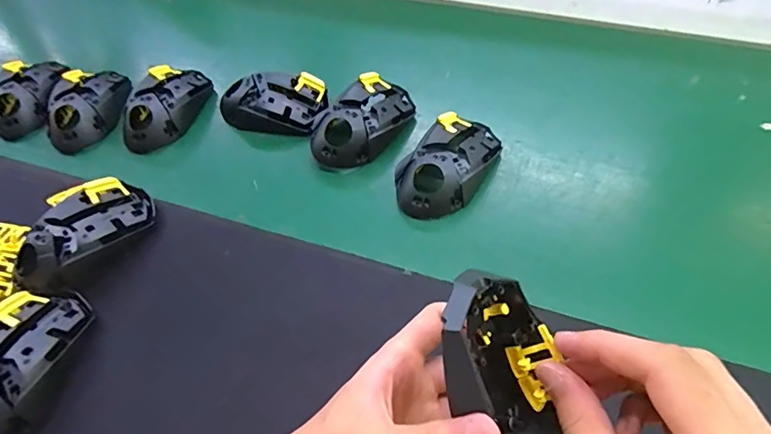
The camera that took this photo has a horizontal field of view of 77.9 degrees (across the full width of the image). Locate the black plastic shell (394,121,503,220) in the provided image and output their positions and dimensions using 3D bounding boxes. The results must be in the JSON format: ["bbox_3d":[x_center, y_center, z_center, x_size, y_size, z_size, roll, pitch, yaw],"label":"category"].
[{"bbox_3d":[0.056,-0.050,0.423,0.069,0.036,0.119,31,61,25],"label":"black plastic shell"}]

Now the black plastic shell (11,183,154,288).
[{"bbox_3d":[-0.248,0.010,0.390,0.057,0.027,0.109,34,62,26],"label":"black plastic shell"}]

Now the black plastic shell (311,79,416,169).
[{"bbox_3d":[-0.020,-0.094,0.461,0.066,0.039,0.116,23,58,21],"label":"black plastic shell"}]

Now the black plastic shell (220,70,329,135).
[{"bbox_3d":[-0.115,-0.122,0.495,0.106,0.032,0.065,8,54,10],"label":"black plastic shell"}]

